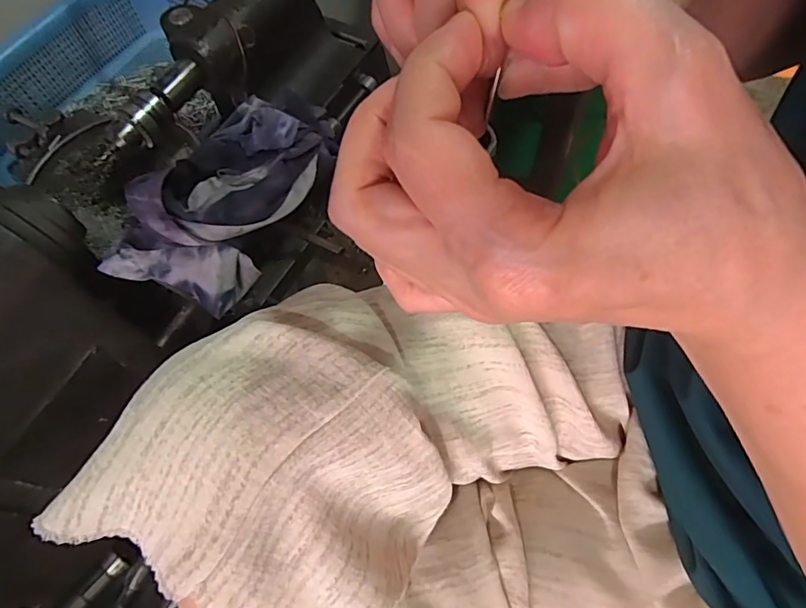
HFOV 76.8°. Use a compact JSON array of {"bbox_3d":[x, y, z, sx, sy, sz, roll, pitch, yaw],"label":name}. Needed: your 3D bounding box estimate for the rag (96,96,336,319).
[{"bbox_3d":[-0.124,-0.081,0.350,0.090,0.064,0.172,28,70,15],"label":"rag"}]

